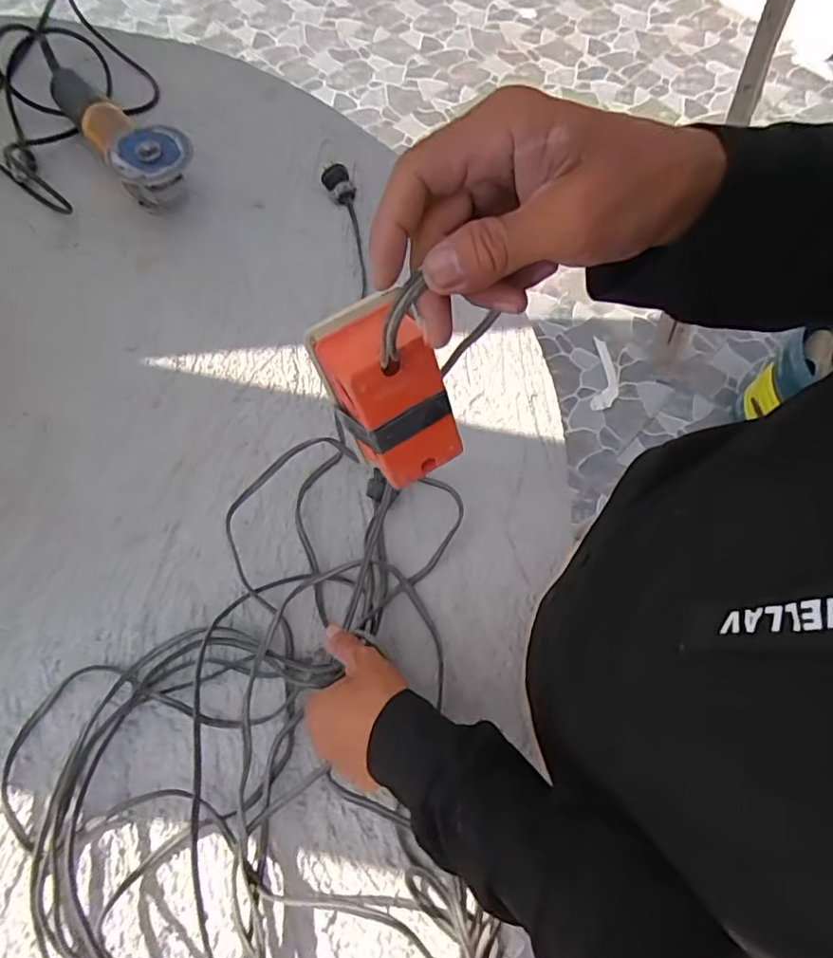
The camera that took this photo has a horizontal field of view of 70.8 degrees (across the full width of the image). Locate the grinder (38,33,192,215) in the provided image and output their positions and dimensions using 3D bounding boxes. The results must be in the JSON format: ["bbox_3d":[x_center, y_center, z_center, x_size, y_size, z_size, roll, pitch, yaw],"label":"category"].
[{"bbox_3d":[-0.388,-0.456,0.755,0.089,0.090,0.325,-35,74,-14],"label":"grinder"}]

